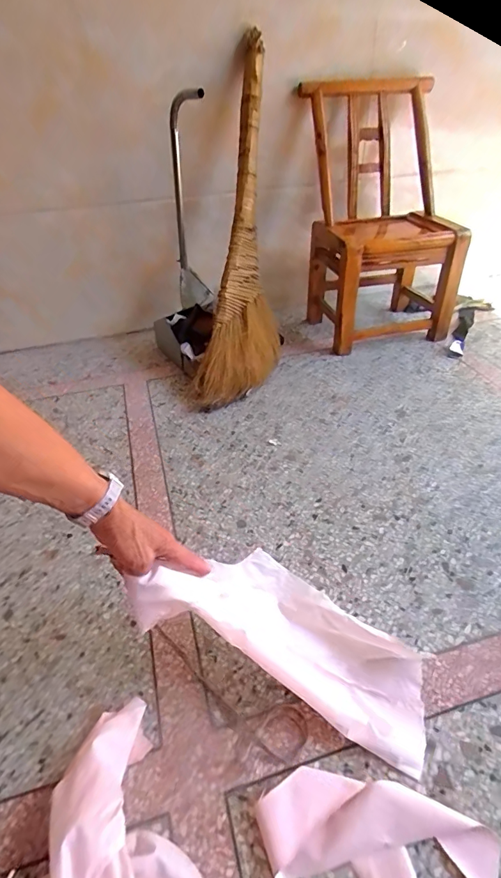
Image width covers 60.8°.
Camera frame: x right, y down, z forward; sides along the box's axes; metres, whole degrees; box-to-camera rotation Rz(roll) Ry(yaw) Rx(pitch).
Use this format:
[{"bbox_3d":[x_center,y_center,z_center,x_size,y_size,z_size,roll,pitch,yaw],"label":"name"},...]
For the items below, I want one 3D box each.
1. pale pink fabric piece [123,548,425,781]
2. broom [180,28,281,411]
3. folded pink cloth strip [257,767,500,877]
[{"bbox_3d":[0.046,0.259,0.584,0.401,0.070,0.182,29,43,-4],"label":"pale pink fabric piece"},{"bbox_3d":[-0.017,-0.561,1.208,0.224,0.962,0.221,7,4,13],"label":"broom"},{"bbox_3d":[0.134,0.445,0.462,0.245,0.015,0.122,8,41,15],"label":"folded pink cloth strip"}]

